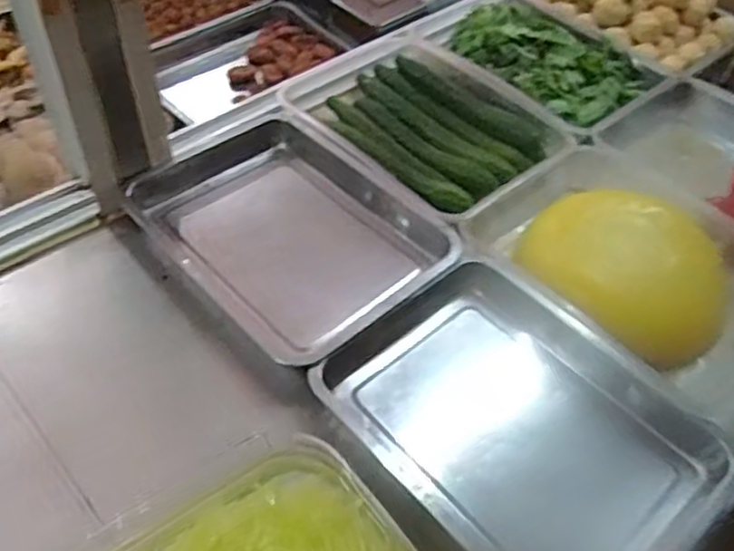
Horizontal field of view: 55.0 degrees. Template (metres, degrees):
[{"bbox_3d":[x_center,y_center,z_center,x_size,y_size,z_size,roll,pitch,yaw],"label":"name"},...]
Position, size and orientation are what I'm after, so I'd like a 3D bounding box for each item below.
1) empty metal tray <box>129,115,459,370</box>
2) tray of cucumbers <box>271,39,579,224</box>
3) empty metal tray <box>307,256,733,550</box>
[{"bbox_3d":[-0.094,-0.046,0.846,0.263,0.072,0.353,-33,60,-28],"label":"empty metal tray"},{"bbox_3d":[0.069,-0.213,0.990,0.264,0.060,0.372,-34,60,-28],"label":"tray of cucumbers"},{"bbox_3d":[0.139,0.152,0.695,0.352,0.074,0.266,37,57,24],"label":"empty metal tray"}]

